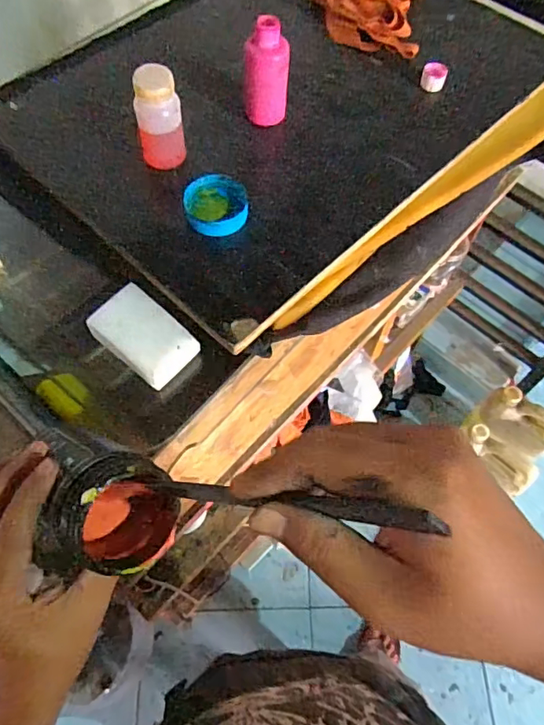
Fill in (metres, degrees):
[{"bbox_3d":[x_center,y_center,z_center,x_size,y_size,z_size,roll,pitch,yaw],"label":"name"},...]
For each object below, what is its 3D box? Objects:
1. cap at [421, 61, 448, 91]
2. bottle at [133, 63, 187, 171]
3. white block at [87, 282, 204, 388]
[{"bbox_3d":[0.190,-0.335,0.626,0.027,0.024,0.023,16,62,7],"label":"cap"},{"bbox_3d":[-0.109,-0.235,0.518,0.043,0.086,0.037,-10,62,-7],"label":"bottle"},{"bbox_3d":[-0.119,-0.024,0.491,0.087,0.030,0.059,36,66,17],"label":"white block"}]

